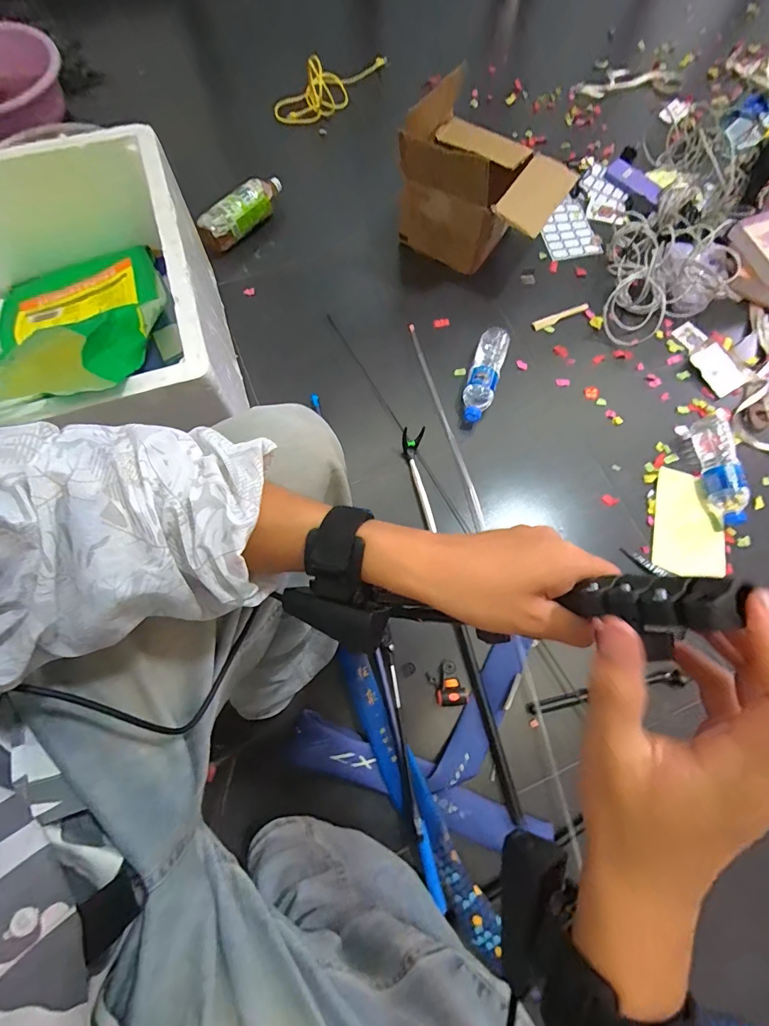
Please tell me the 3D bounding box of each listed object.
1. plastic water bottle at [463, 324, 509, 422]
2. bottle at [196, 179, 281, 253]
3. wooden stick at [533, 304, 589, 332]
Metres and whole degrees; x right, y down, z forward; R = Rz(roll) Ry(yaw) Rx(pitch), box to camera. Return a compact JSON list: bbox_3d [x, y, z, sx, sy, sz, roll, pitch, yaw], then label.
[{"bbox_3d":[0.205,-0.282,0.864,0.058,0.050,0.222,18,72,5],"label":"plastic water bottle"},{"bbox_3d":[-0.348,-0.736,1.024,0.062,0.090,0.250,41,75,11],"label":"bottle"},{"bbox_3d":[0.402,-0.451,0.962,0.146,0.007,0.024,-25,72,-8],"label":"wooden stick"}]

